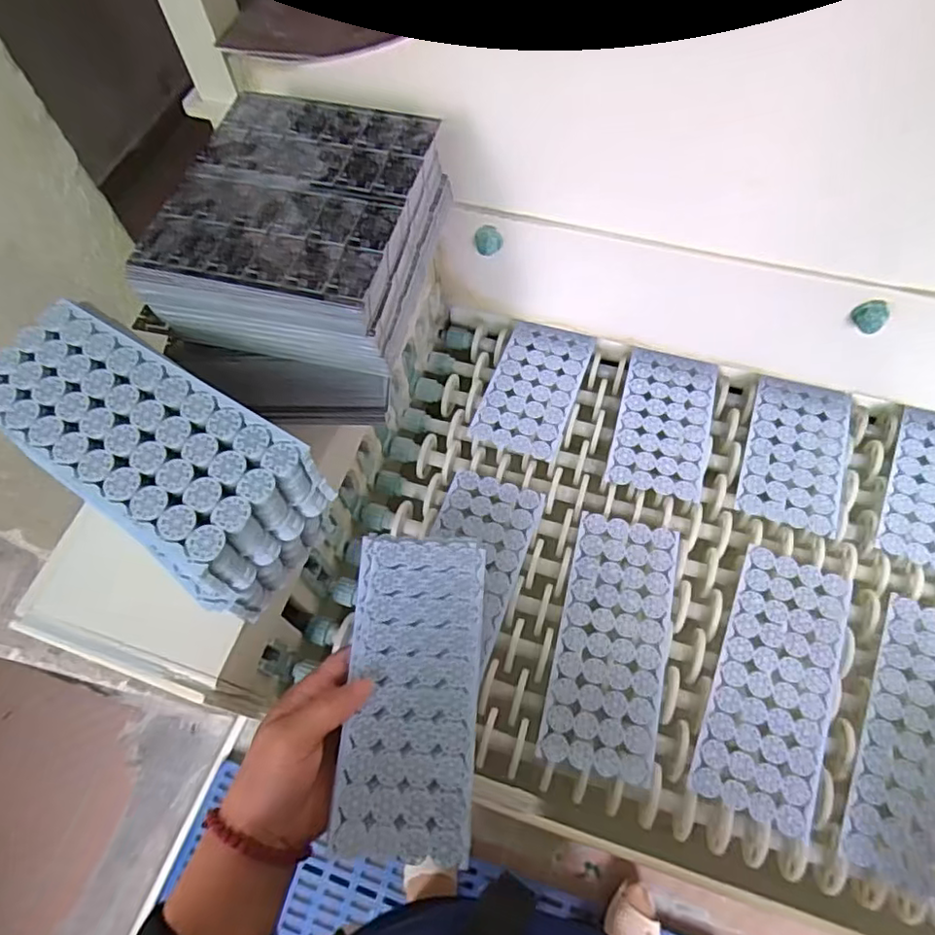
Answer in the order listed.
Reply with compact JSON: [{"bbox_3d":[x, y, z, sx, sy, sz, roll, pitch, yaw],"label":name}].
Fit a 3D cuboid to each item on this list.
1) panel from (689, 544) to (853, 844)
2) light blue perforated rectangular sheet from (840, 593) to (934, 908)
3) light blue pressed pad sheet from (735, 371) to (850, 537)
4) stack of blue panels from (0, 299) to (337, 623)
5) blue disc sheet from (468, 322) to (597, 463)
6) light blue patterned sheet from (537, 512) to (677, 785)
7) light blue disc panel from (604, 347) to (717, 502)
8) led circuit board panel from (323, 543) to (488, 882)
[{"bbox_3d":[0.227,0.155,0.462,0.080,0.004,0.192,20,65,13],"label":"panel"},{"bbox_3d":[0.322,0.193,0.439,0.083,0.013,0.194,23,66,15],"label":"light blue perforated rectangular sheet"},{"bbox_3d":[0.290,-0.017,0.550,0.081,0.004,0.149,18,64,12],"label":"light blue pressed pad sheet"},{"bbox_3d":[-0.178,-0.001,0.379,0.189,0.110,0.088,32,68,19],"label":"stack of blue panels"},{"bbox_3d":[0.064,-0.078,0.597,0.081,0.005,0.143,17,64,12],"label":"blue disc sheet"},{"bbox_3d":[0.112,0.129,0.482,0.081,0.004,0.194,12,63,9],"label":"light blue patterned sheet"},{"bbox_3d":[0.180,-0.044,0.571,0.082,0.005,0.148,13,63,10],"label":"light blue disc panel"},{"bbox_3d":[-0.034,0.138,0.405,0.084,0.010,0.198,0,61,4],"label":"led circuit board panel"}]

